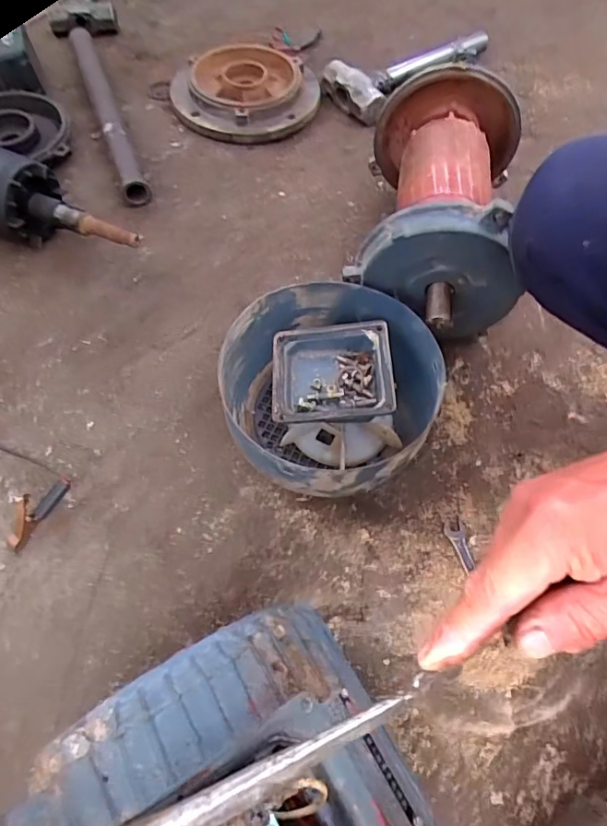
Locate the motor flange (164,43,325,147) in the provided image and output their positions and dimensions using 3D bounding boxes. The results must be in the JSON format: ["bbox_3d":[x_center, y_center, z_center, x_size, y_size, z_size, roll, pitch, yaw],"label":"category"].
[{"bbox_3d":[-0.094,-0.544,0.875,0.244,0.060,0.228,-21,63,-13],"label":"motor flange"}]

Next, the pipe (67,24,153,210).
[{"bbox_3d":[-0.325,-0.506,0.853,0.039,0.047,0.478,-19,63,-11],"label":"pipe"}]

